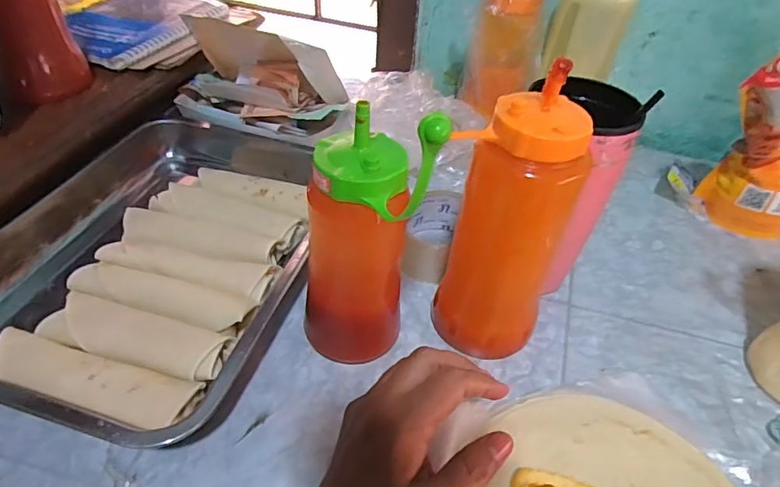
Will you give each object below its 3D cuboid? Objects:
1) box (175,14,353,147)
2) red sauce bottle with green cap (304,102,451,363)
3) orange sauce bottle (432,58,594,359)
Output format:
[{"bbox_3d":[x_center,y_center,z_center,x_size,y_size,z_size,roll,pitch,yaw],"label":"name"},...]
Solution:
[{"bbox_3d":[-0.142,-0.192,0.581,0.211,0.100,0.095,16,44,13],"label":"box"},{"bbox_3d":[-0.021,0.006,0.362,0.078,0.191,0.066,21,45,17],"label":"red sauce bottle with green cap"},{"bbox_3d":[0.085,-0.008,0.366,0.075,0.205,0.070,30,48,26],"label":"orange sauce bottle"}]

